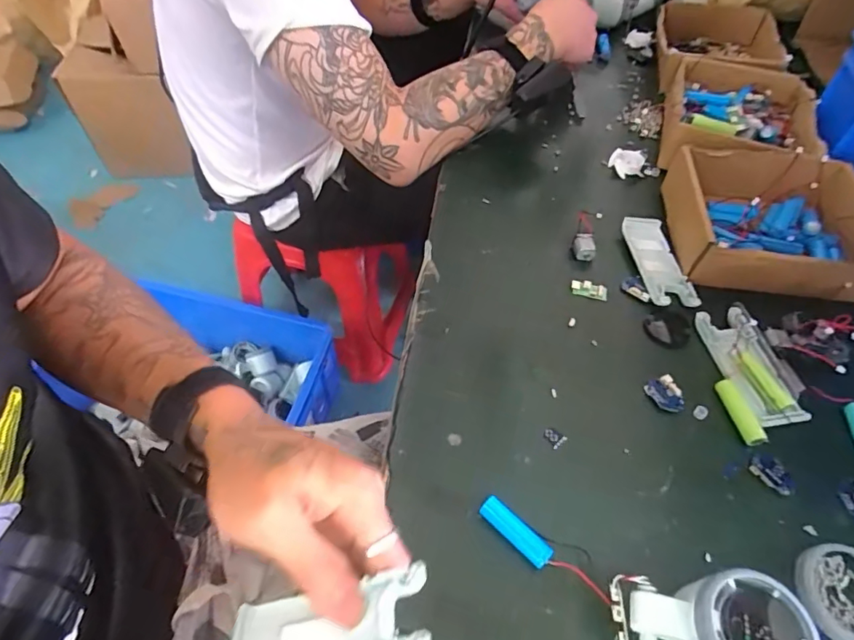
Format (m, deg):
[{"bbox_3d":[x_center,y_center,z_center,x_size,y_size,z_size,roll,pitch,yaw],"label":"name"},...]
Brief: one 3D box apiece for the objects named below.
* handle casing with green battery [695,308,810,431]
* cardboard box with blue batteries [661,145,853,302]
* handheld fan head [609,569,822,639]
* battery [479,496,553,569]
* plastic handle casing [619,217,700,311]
[{"bbox_3d":[0.257,0.035,0.407,0.047,0.016,0.103,-3,54,-5],"label":"handle casing with green battery"},{"bbox_3d":[0.320,-0.092,0.477,0.173,0.055,0.143,11,54,5],"label":"cardboard box with blue batteries"},{"bbox_3d":[0.152,0.173,0.280,0.091,0.053,0.055,3,53,0],"label":"handheld fan head"},{"bbox_3d":[0.056,0.136,0.328,0.050,0.015,0.014,38,60,23],"label":"battery"},{"bbox_3d":[0.215,-0.054,0.474,0.041,0.013,0.101,-1,53,-4],"label":"plastic handle casing"}]

